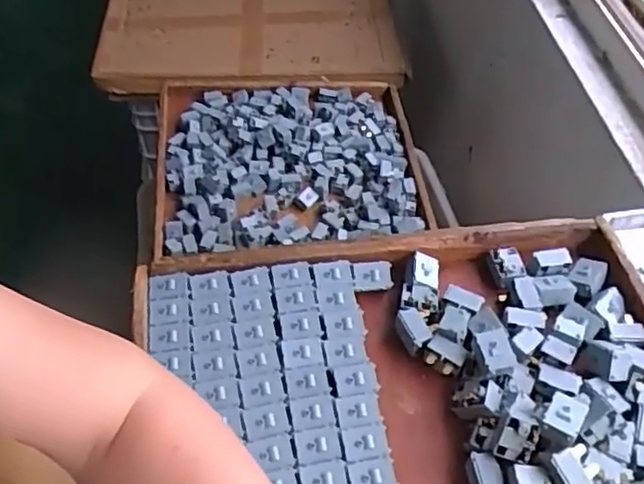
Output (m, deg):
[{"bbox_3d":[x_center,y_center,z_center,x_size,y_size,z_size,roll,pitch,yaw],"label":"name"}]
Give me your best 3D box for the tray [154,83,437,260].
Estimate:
[{"bbox_3d":[-0.049,-0.129,1.042,0.396,0.046,0.367,-5,51,-6],"label":"tray"}]

